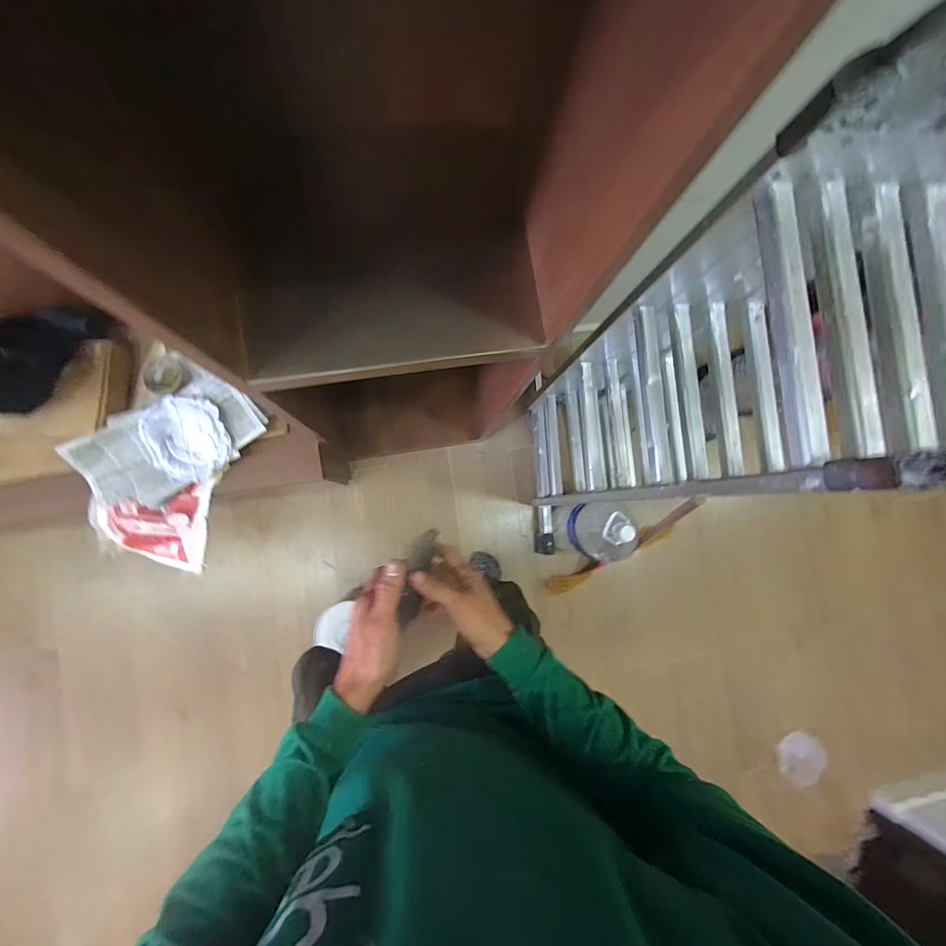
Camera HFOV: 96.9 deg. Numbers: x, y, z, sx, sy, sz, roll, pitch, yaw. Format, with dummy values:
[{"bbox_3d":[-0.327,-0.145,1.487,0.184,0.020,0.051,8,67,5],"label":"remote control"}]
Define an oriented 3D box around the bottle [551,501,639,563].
[{"bbox_3d":[0.334,0.168,1.207,0.139,0.383,0.168,-11,86,-7],"label":"bottle"}]

